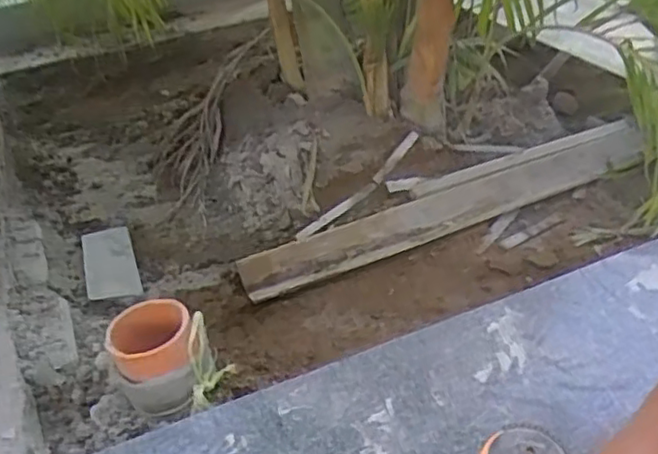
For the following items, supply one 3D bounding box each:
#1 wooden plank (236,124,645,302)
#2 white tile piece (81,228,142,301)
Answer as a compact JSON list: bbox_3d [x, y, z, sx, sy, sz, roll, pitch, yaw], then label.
[{"bbox_3d":[0.182,-0.027,0.955,0.631,0.022,0.069,-19,67,-14],"label":"wooden plank"},{"bbox_3d":[-0.327,0.050,0.991,0.075,0.015,0.185,-22,37,-11],"label":"white tile piece"}]

